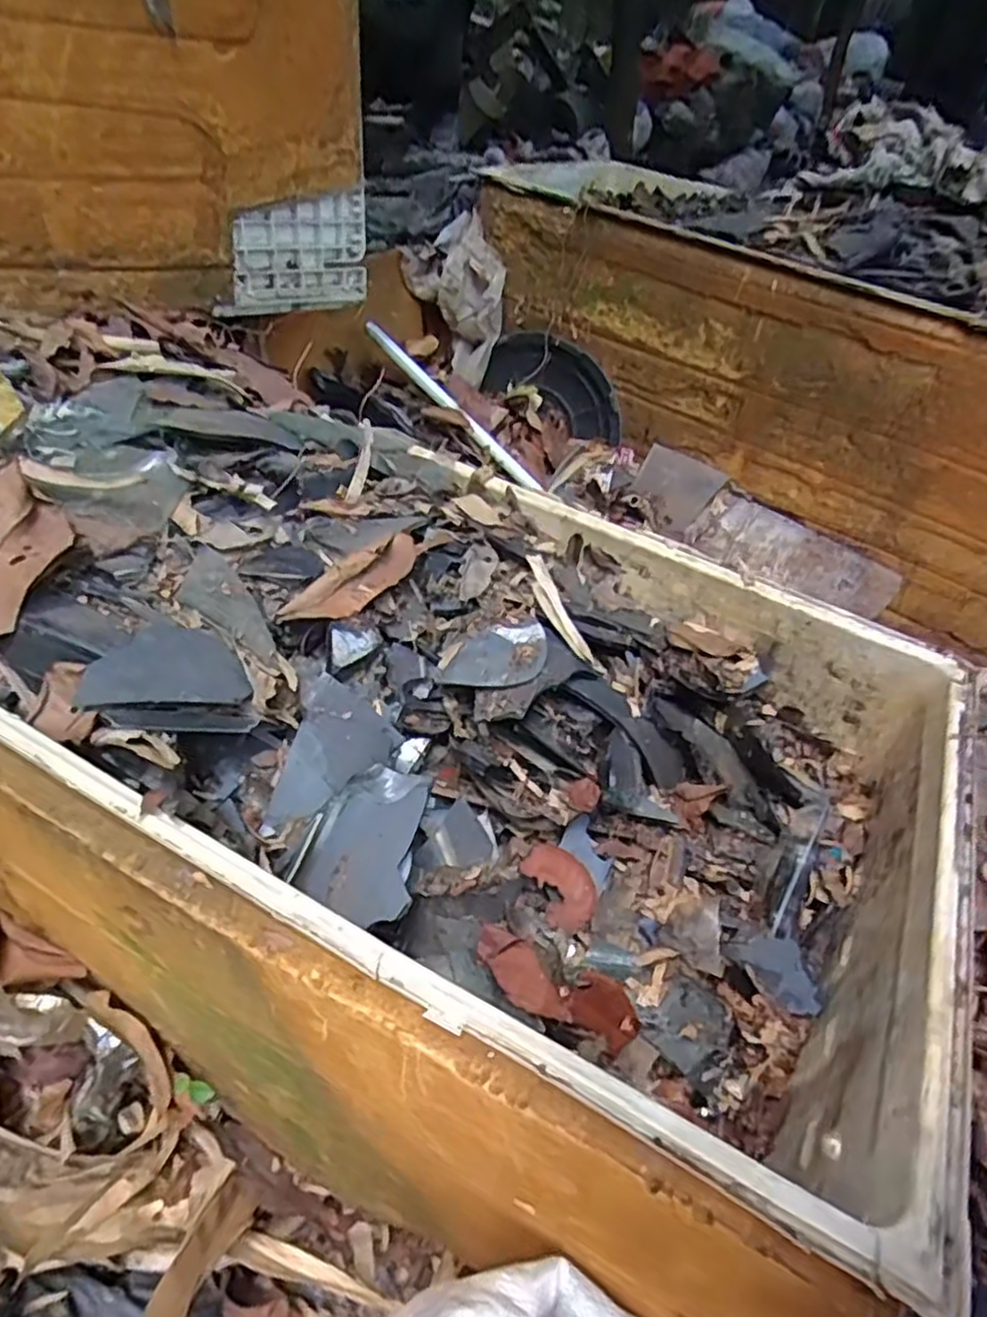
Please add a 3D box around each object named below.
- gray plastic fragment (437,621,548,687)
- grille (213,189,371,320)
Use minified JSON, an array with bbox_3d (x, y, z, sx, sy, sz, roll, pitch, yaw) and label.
[{"bbox_3d":[0.008,0.000,0.651,0.107,0.019,0.063,-21,46,-26],"label":"gray plastic fragment"},{"bbox_3d":[-0.283,-0.577,1.025,0.231,0.140,0.017,-26,48,-30],"label":"grille"}]

